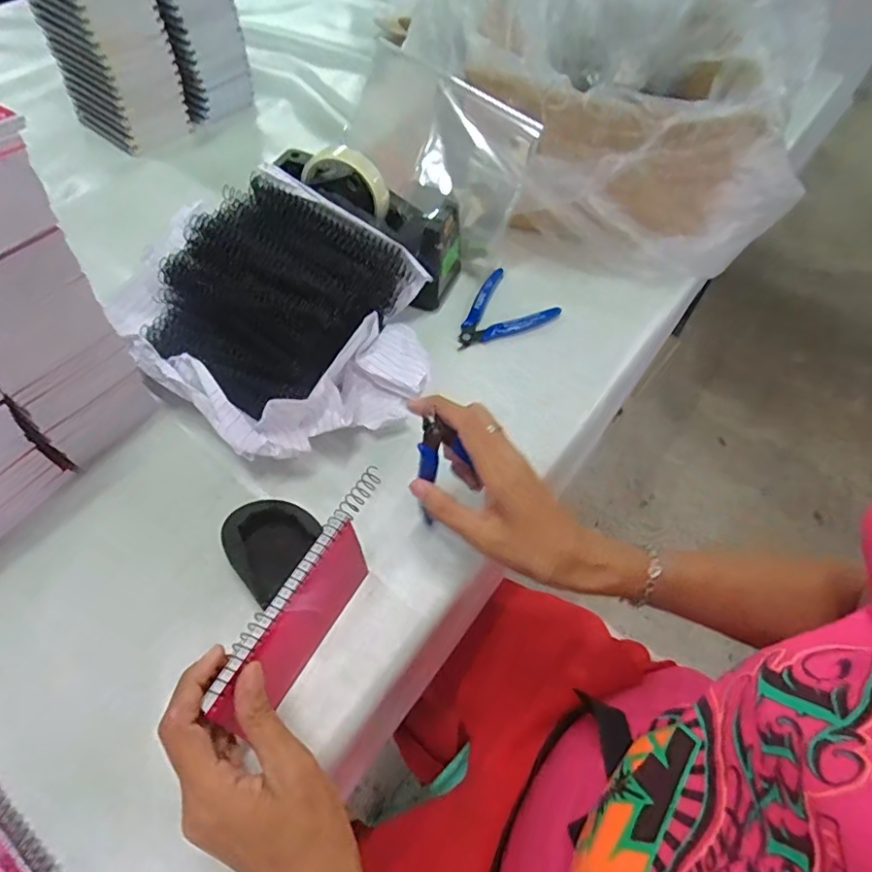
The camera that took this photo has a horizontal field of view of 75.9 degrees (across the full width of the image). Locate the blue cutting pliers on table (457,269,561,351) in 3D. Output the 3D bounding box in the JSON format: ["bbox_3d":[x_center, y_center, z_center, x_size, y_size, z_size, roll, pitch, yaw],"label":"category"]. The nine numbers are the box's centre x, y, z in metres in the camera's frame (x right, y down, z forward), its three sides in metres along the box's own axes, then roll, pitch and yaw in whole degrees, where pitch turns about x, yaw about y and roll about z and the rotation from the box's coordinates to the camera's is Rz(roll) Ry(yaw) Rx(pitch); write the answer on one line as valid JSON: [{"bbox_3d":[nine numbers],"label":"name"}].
[{"bbox_3d":[0.062,-0.129,0.590,0.112,0.017,0.088,-36,65,-25],"label":"blue cutting pliers on table"}]

